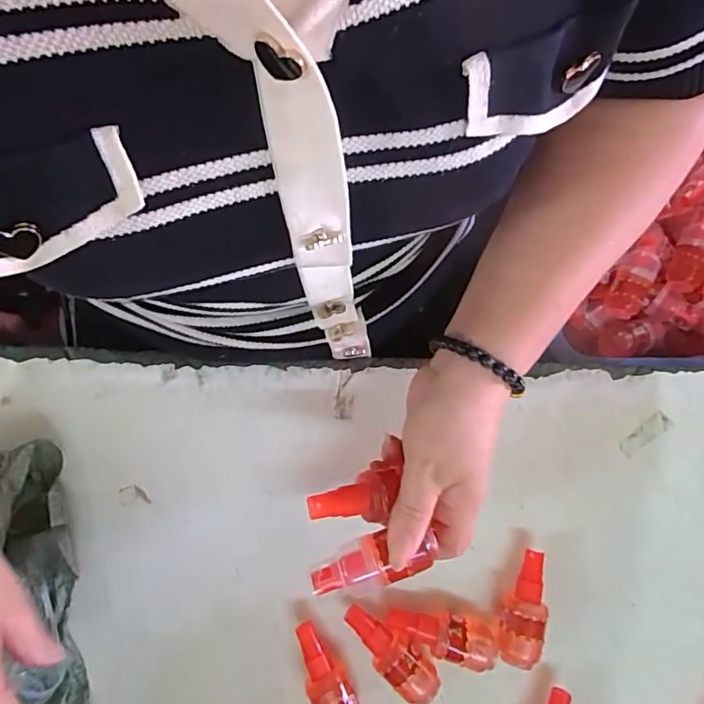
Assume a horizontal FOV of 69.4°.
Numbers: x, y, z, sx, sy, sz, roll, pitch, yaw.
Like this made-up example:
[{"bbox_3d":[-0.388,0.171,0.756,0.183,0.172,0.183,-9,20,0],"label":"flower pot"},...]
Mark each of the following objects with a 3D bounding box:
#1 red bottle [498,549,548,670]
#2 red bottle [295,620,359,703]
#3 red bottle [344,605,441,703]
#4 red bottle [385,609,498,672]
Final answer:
[{"bbox_3d":[0.122,0.182,0.363,0.028,0.025,0.077,13,80,2],"label":"red bottle"},{"bbox_3d":[-0.018,0.229,0.357,0.029,0.030,0.076,-23,81,-5],"label":"red bottle"},{"bbox_3d":[0.027,0.211,0.358,0.077,0.029,0.028,43,82,7],"label":"red bottle"},{"bbox_3d":[0.063,0.198,0.361,0.076,0.032,0.030,16,80,2],"label":"red bottle"}]

